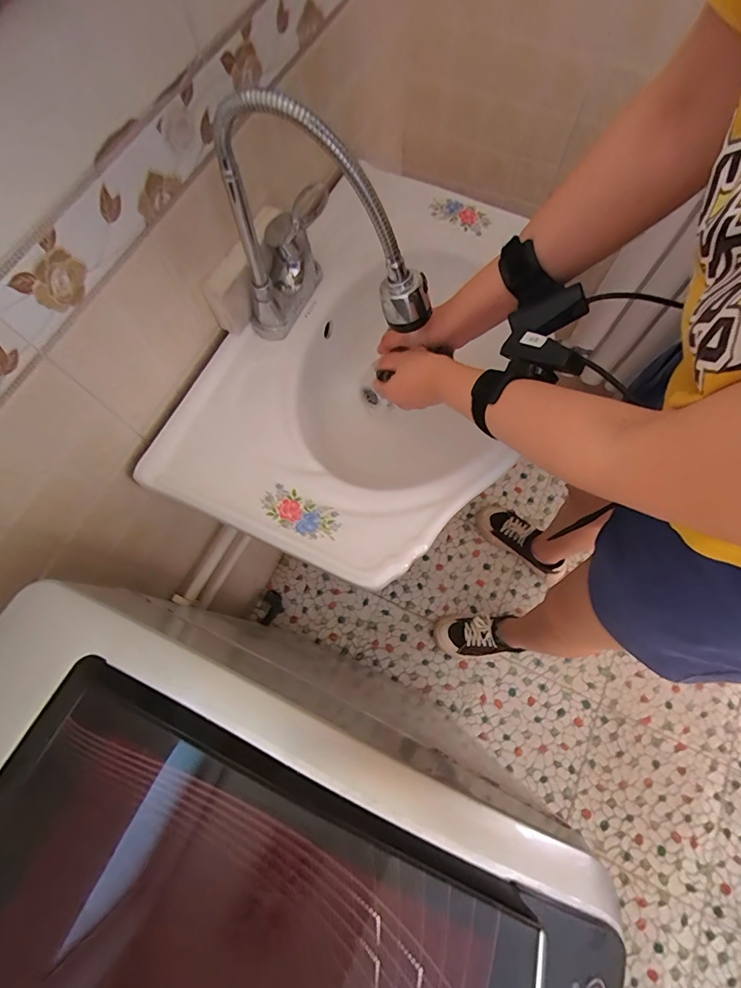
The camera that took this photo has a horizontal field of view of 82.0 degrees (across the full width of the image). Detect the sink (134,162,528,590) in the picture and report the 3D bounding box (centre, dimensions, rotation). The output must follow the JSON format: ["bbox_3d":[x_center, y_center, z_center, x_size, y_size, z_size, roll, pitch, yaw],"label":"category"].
[{"bbox_3d":[0.026,-0.175,0.617,0.389,0.147,0.600,27,74,11],"label":"sink"}]

